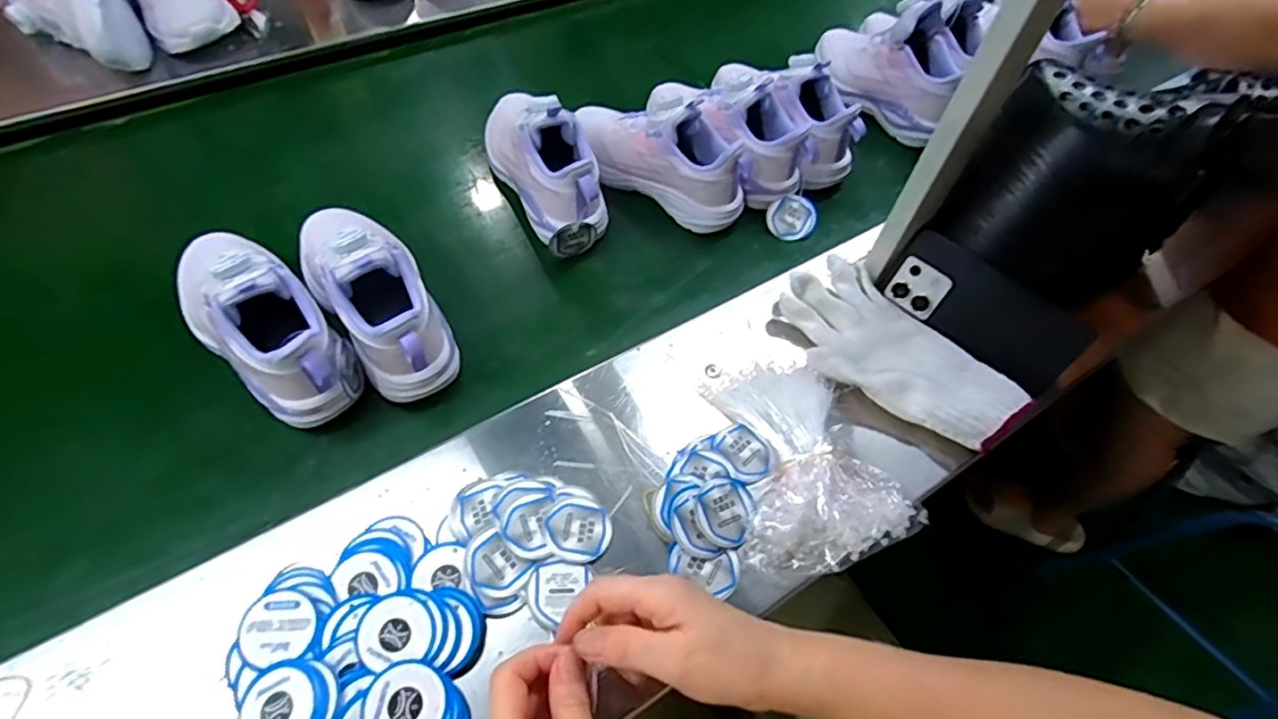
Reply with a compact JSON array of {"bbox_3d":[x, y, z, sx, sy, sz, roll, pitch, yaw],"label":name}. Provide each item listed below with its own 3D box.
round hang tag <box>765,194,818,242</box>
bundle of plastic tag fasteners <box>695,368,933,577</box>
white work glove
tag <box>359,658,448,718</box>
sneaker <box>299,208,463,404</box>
[{"bbox_3d":[0.168,-0.156,0.682,0.053,0.009,0.049,0,88,1],"label":"round hang tag"},{"bbox_3d":[0.121,0.075,0.484,0.125,0.020,0.168,-16,56,-13],"label":"bundle of plastic tag fasteners"},{"bbox_3d":[0.219,-0.005,0.541,0.121,0.024,0.210,-30,59,-24],"label":"white work glove"},{"bbox_3d":[-0.140,0.206,0.371,0.046,0.005,0.046,-29,66,-23],"label":"tag"},{"bbox_3d":[-0.228,-0.070,0.529,0.075,0.104,0.215,-28,66,-23],"label":"sneaker"}]

